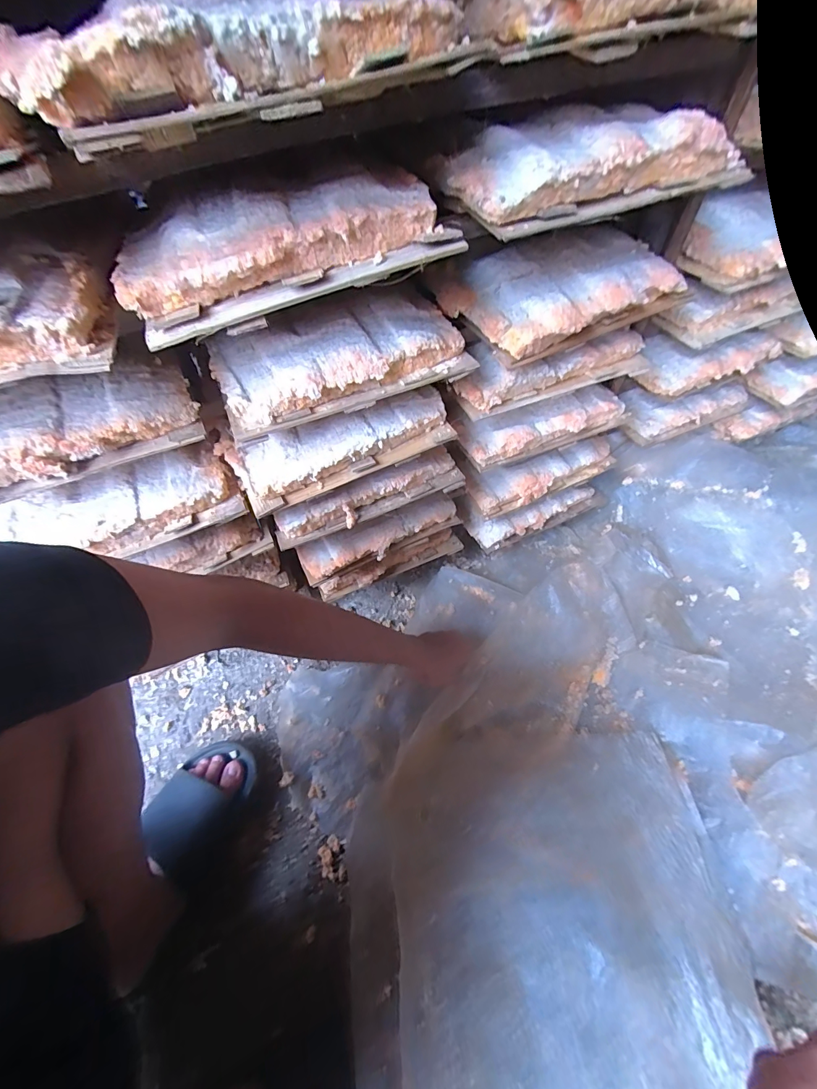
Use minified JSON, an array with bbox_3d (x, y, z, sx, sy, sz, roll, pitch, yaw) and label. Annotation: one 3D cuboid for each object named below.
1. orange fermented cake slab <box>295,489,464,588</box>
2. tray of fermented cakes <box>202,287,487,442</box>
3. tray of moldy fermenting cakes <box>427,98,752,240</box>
[{"bbox_3d":[-0.036,-0.014,0.539,0.227,0.034,0.063,-23,56,-10],"label":"orange fermented cake slab"},{"bbox_3d":[-0.066,-0.177,0.365,0.223,0.043,0.114,-23,56,-9],"label":"tray of fermented cakes"},{"bbox_3d":[0.140,-0.303,0.311,0.229,0.043,0.104,-15,55,-5],"label":"tray of moldy fermenting cakes"}]

